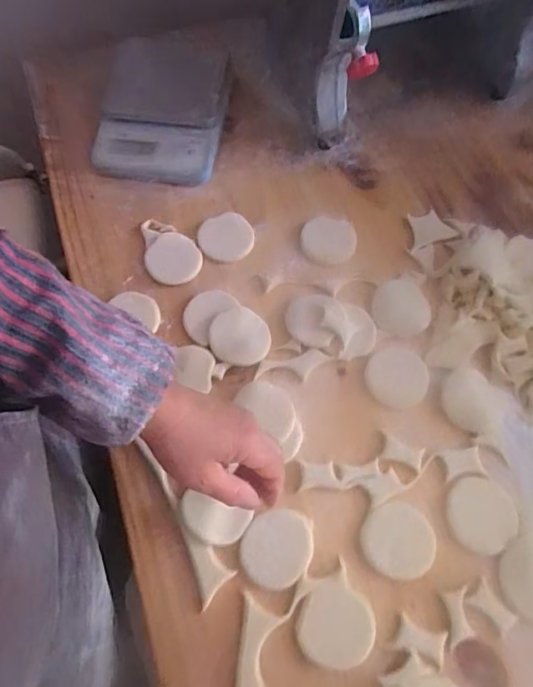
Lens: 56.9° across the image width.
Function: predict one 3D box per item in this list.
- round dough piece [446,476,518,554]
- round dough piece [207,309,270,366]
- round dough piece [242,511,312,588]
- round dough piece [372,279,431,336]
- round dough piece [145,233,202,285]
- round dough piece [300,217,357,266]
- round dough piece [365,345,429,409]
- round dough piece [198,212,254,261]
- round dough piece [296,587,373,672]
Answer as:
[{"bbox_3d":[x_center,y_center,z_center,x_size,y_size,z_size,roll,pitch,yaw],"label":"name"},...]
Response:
[{"bbox_3d":[0.213,0.169,0.488,0.065,0.004,0.070,1,65,-1],"label":"round dough piece"},{"bbox_3d":[-0.031,-0.008,0.556,0.065,0.008,0.064,0,82,1],"label":"round dough piece"},{"bbox_3d":[0.011,0.195,0.470,0.062,0.009,0.071,31,68,12],"label":"round dough piece"},{"bbox_3d":[0.160,-0.044,0.583,0.068,0.009,0.074,6,65,1],"label":"round dough piece"},{"bbox_3d":[-0.112,-0.103,0.601,0.065,0.009,0.064,1,65,-1],"label":"round dough piece"},{"bbox_3d":[0.078,-0.130,0.621,0.068,0.005,0.067,1,65,-1],"label":"round dough piece"},{"bbox_3d":[0.146,0.037,0.545,0.070,0.004,0.065,1,65,-1],"label":"round dough piece"},{"bbox_3d":[-0.052,-0.134,0.623,0.070,0.012,0.066,1,65,-1],"label":"round dough piece"},{"bbox_3d":[0.063,0.258,0.448,0.069,0.004,0.062,-7,66,-5],"label":"round dough piece"}]

